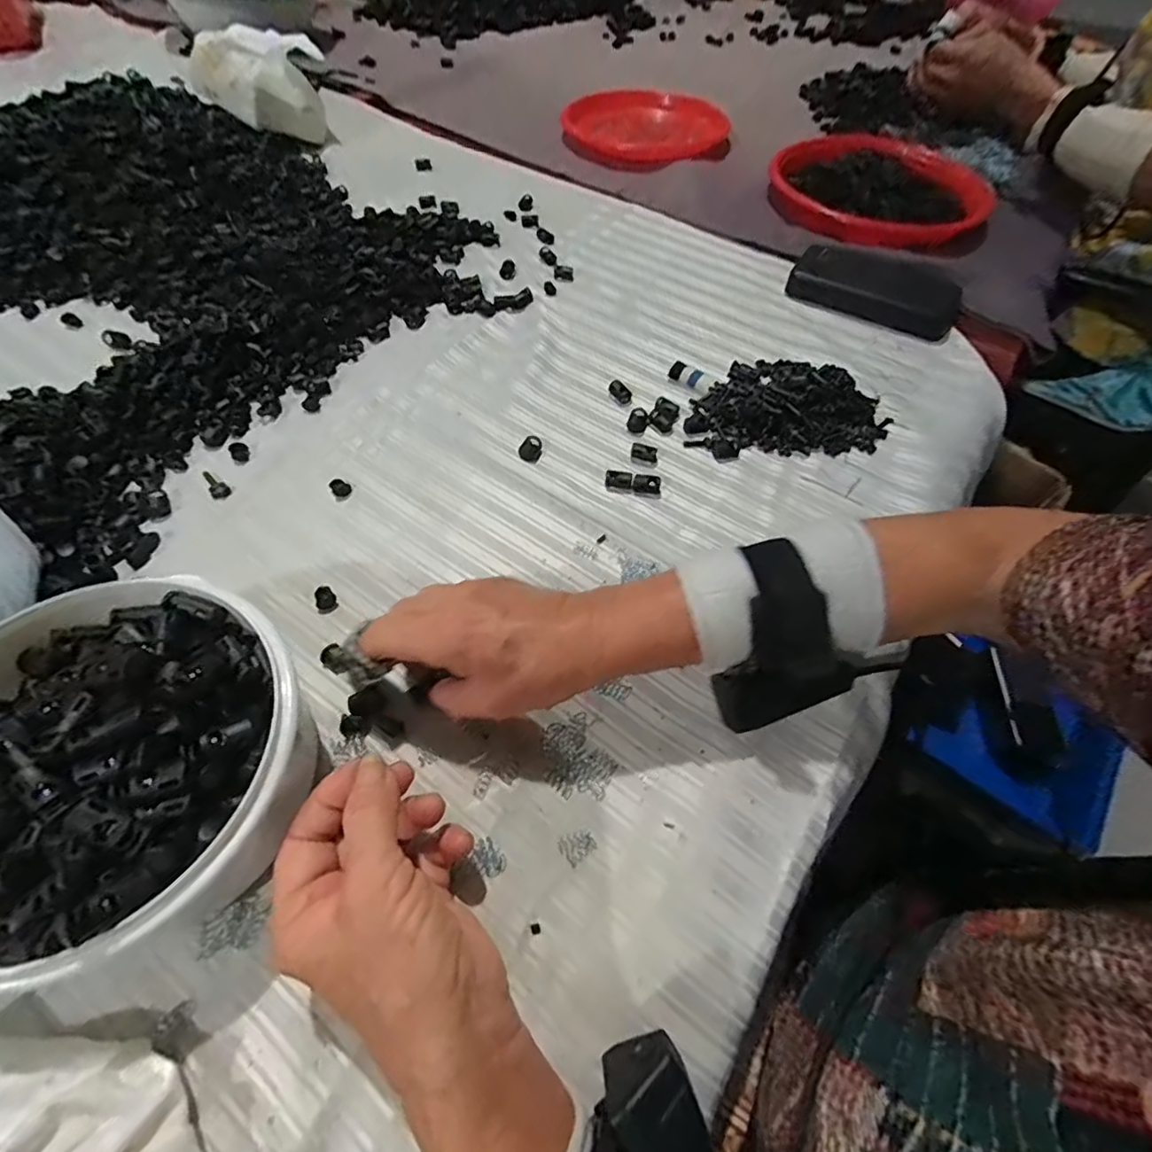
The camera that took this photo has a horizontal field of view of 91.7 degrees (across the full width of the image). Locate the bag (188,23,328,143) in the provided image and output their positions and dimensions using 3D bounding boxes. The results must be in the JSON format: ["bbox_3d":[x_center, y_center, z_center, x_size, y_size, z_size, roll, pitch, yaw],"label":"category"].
[{"bbox_3d":[-0.389,-0.603,0.689,0.117,0.091,0.165,-38,65,-24],"label":"bag"}]

